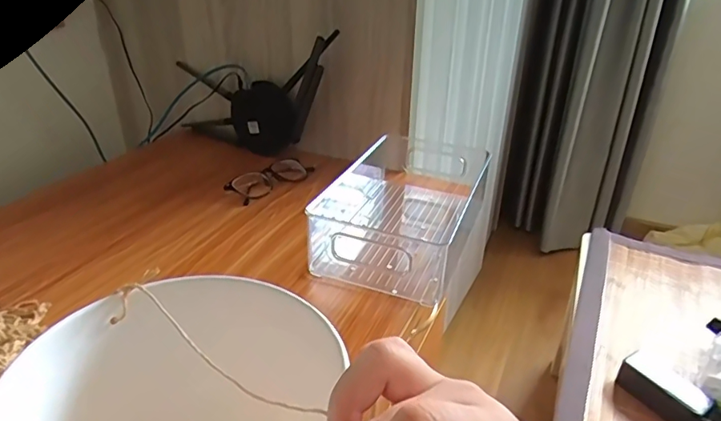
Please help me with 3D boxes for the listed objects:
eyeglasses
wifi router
[{"bbox_3d":[-0.132,-0.048,0.736,0.057,0.023,0.137,21,34,32],"label":"eyeglasses"},{"bbox_3d":[-0.178,-0.189,0.812,0.310,0.175,0.048,16,31,25],"label":"wifi router"}]

